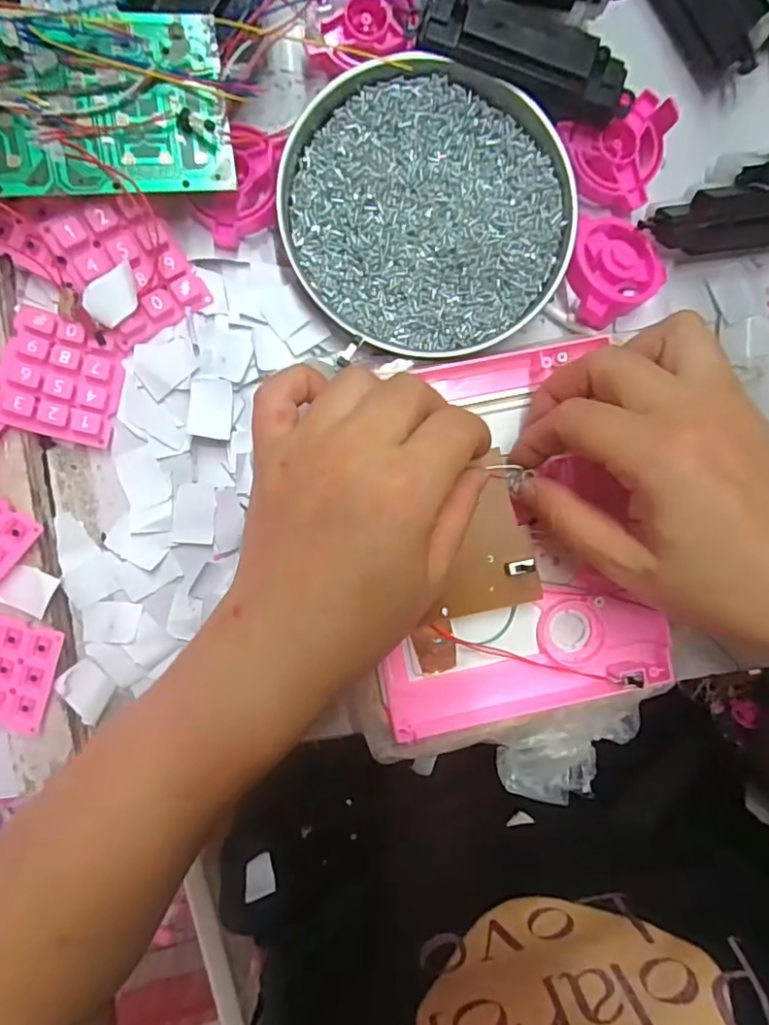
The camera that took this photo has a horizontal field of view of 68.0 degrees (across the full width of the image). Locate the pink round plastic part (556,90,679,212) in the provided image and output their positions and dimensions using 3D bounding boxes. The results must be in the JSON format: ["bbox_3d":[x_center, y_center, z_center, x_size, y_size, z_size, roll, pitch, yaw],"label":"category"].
[{"bbox_3d":[0.117,-0.176,0.280,0.049,0.022,0.048,0,94,-4],"label":"pink round plastic part"}]

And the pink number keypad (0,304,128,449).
[{"bbox_3d":[-0.151,-0.063,0.269,0.049,0.011,0.056,13,80,-23],"label":"pink number keypad"}]

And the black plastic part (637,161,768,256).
[{"bbox_3d":[0.180,-0.151,0.284,0.099,0.032,0.034,-10,95,-3],"label":"black plastic part"}]

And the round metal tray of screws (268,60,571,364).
[{"bbox_3d":[0.021,-0.145,0.272,0.135,0.017,0.129,0,94,-4],"label":"round metal tray of screws"}]

